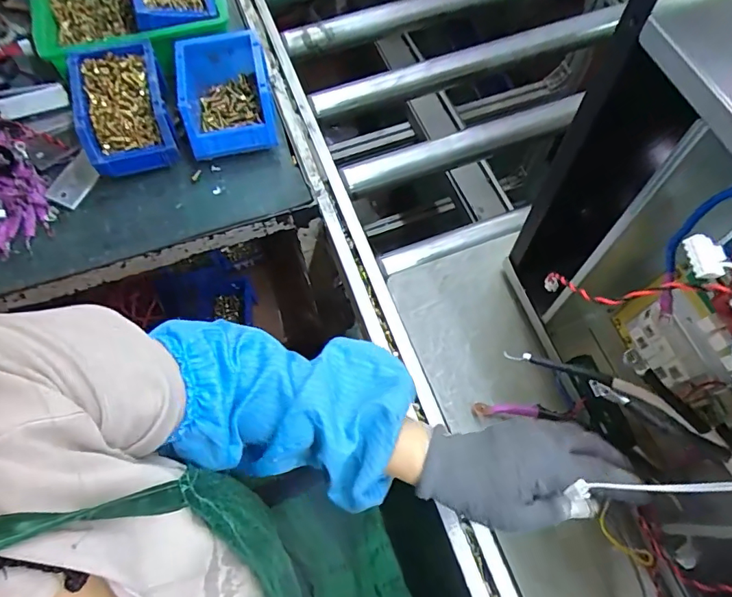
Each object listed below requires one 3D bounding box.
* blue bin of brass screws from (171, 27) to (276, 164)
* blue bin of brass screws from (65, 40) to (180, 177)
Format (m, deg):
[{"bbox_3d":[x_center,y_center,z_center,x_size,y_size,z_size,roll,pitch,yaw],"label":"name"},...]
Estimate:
[{"bbox_3d":[-0.182,-0.265,0.611,0.113,0.063,0.156,-13,66,-4],"label":"blue bin of brass screws"},{"bbox_3d":[-0.307,-0.242,0.602,0.106,0.070,0.157,-18,66,-6],"label":"blue bin of brass screws"}]

